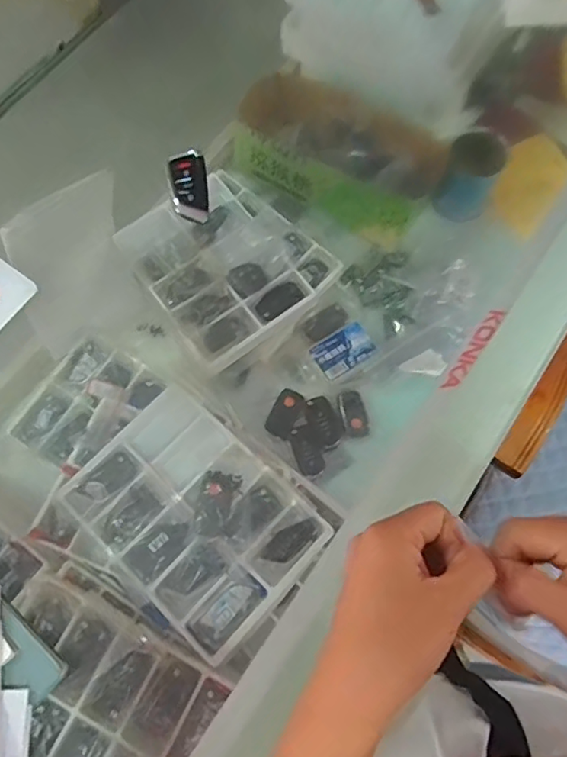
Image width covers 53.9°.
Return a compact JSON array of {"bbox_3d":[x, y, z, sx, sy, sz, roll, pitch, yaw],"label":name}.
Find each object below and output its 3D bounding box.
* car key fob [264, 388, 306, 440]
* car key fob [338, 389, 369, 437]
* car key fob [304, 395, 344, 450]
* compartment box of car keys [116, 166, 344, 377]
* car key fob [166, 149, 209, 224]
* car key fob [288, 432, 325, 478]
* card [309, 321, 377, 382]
[{"bbox_3d":[0.003,0.045,0.746,0.039,0.018,0.063,30,74,10],"label":"car key fob"},{"bbox_3d":[0.094,0.047,0.745,0.031,0.015,0.061,-15,72,-4],"label":"car key fob"},{"bbox_3d":[0.054,0.057,0.744,0.039,0.010,0.069,-25,73,-7],"label":"car key fob"},{"bbox_3d":[-0.076,-0.164,0.768,0.226,0.059,0.227,-39,75,-11],"label":"compartment box of car keys"},{"bbox_3d":[-0.084,-0.170,0.497,0.032,0.009,0.071,-11,72,-3],"label":"car key fob"},{"bbox_3d":[0.031,0.097,0.726,0.033,0.008,0.059,-26,73,-8],"label":"car key fob"},{"bbox_3d":[0.082,-0.039,0.757,0.078,0.007,0.054,-32,75,-6],"label":"card"}]

